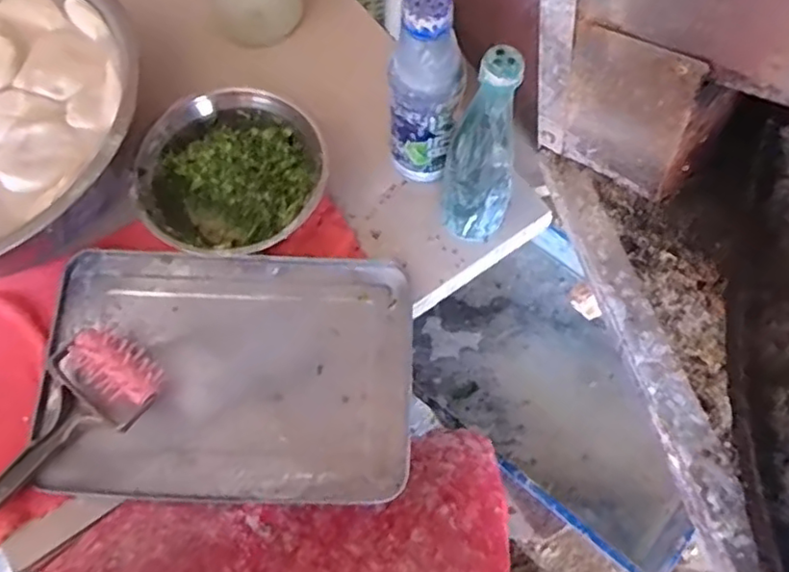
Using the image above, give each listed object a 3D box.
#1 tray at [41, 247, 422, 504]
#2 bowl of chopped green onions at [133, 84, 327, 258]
[{"bbox_3d":[-0.156,0.079,0.599,0.339,0.024,0.232,1,67,2],"label":"tray"},{"bbox_3d":[-0.161,-0.103,0.653,0.181,0.091,0.177,0,67,1],"label":"bowl of chopped green onions"}]

